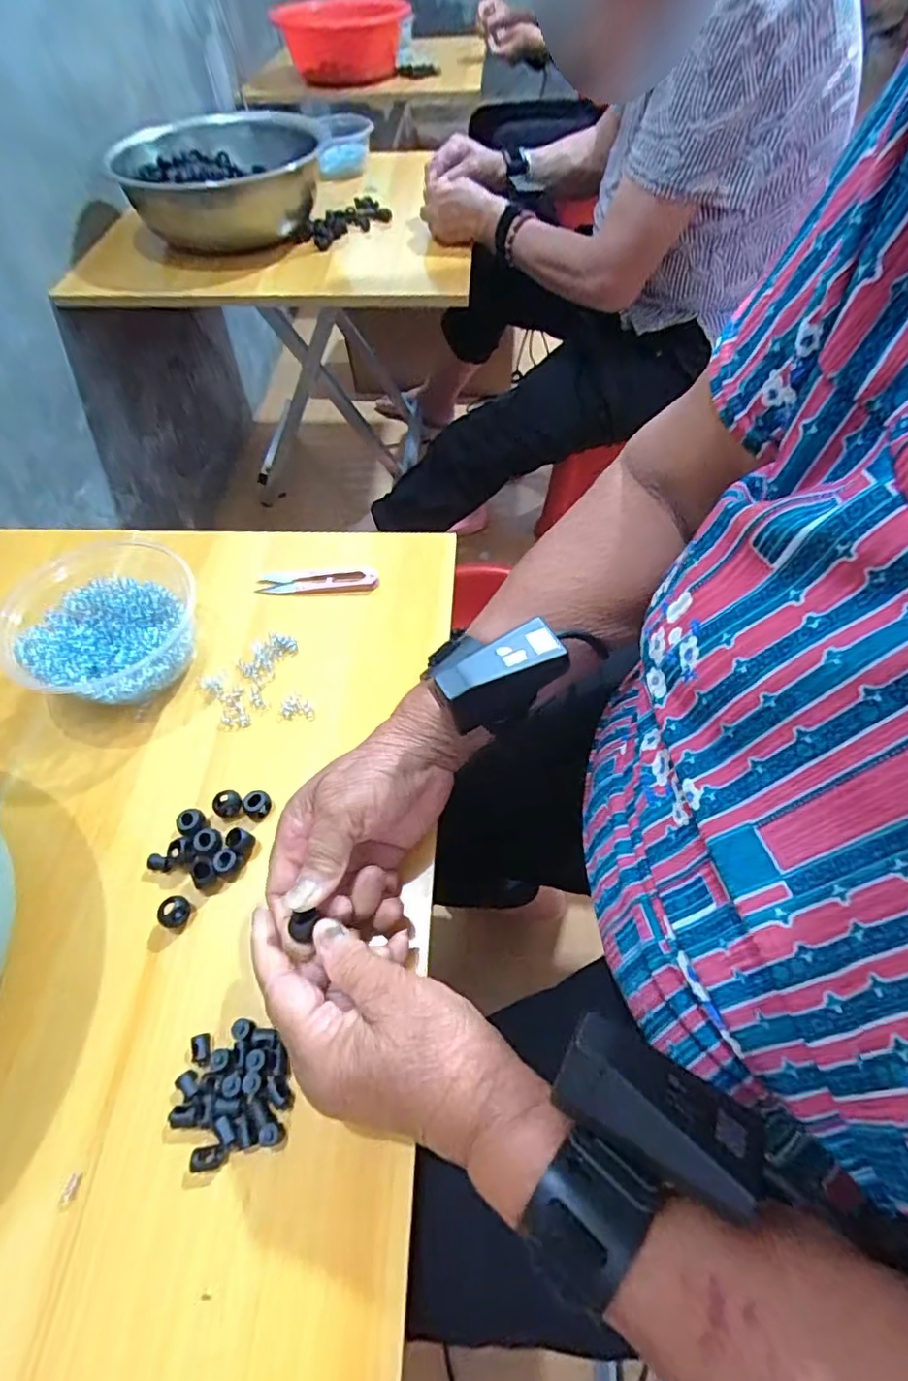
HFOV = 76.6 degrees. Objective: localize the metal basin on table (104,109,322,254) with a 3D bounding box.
[{"bbox_3d":[-0.331,-0.727,0.829,0.281,0.104,0.244,-13,57,-7],"label":"metal basin on table"}]

